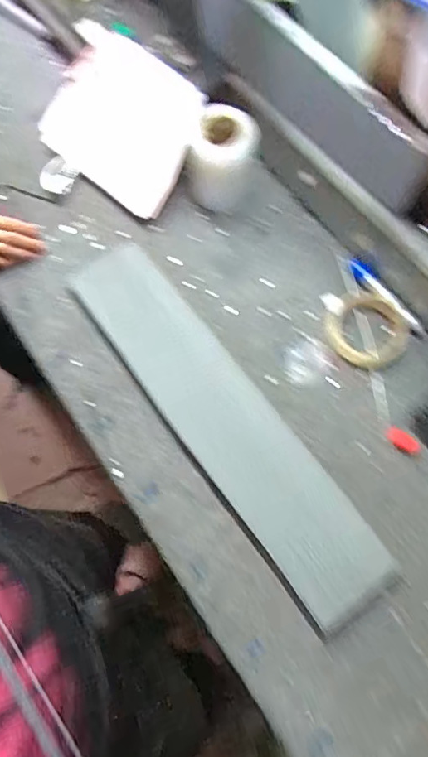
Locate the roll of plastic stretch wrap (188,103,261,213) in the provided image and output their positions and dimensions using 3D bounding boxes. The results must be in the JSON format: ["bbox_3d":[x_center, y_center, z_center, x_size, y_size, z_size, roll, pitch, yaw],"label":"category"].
[{"bbox_3d":[0.014,-0.282,0.630,0.077,0.106,0.074,0,71,1],"label":"roll of plastic stretch wrap"}]

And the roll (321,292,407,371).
[{"bbox_3d":[0.188,-0.060,0.600,0.095,0.024,0.089,0,71,1],"label":"roll"}]

